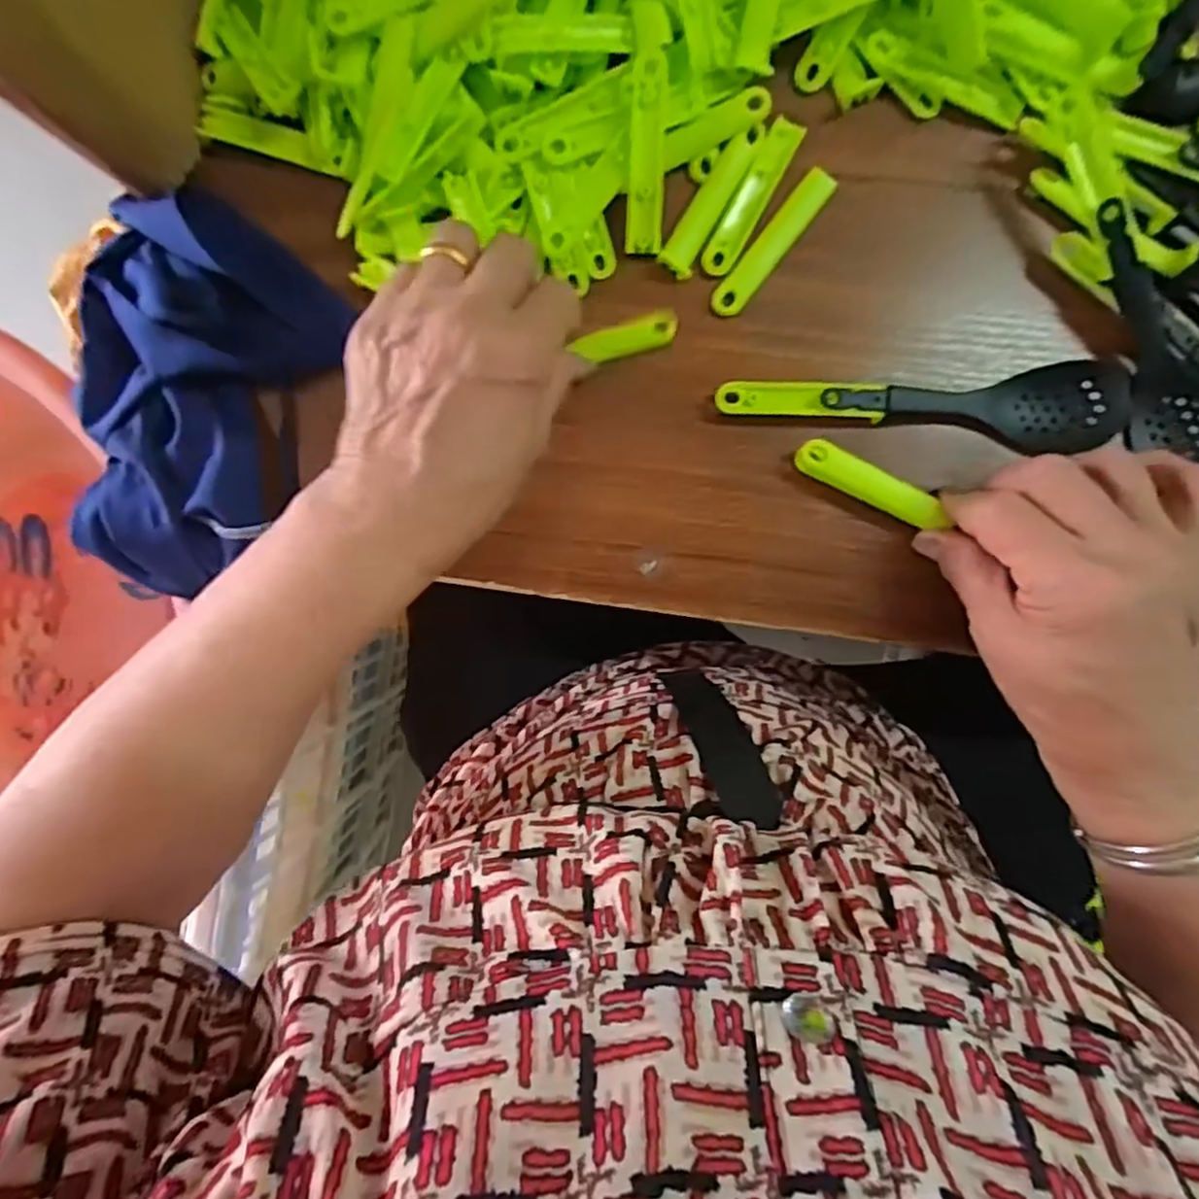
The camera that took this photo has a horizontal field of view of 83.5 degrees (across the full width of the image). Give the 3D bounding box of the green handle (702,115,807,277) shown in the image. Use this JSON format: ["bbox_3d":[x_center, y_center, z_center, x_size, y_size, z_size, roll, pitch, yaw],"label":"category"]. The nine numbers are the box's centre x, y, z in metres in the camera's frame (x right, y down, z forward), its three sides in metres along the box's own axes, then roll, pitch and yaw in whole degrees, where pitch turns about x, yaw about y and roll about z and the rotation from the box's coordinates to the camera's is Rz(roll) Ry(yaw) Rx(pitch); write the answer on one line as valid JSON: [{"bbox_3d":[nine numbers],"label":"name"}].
[{"bbox_3d":[0.071,-0.187,0.314,0.016,0.005,0.075,29,94,3],"label":"green handle"}]

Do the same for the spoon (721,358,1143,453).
[{"bbox_3d":[0.146,-0.087,0.309,0.177,0.014,0.037,-1,93,4],"label":"spoon"}]

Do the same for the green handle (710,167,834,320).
[{"bbox_3d":[0.081,-0.166,0.314,0.016,0.004,0.076,40,95,2],"label":"green handle"}]

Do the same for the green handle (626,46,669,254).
[{"bbox_3d":[0.021,-0.196,0.298,0.016,0.004,0.075,3,114,3],"label":"green handle"}]

